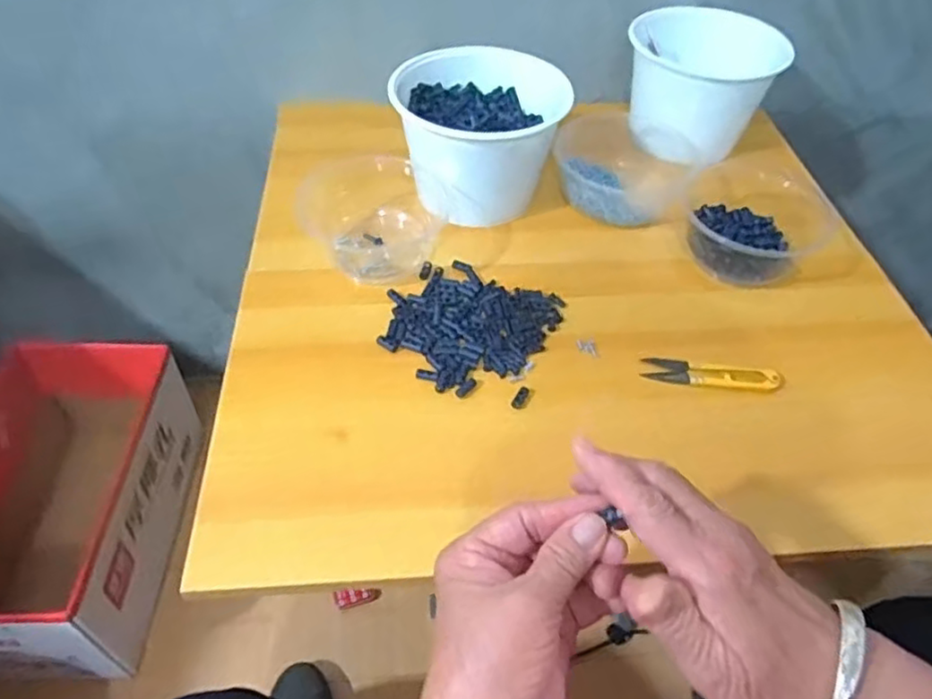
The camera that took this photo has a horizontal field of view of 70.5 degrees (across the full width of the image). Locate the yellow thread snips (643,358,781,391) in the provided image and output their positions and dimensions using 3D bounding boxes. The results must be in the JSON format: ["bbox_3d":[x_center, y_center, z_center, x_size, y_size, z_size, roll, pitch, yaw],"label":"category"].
[{"bbox_3d":[0.197,0.021,0.530,0.107,0.014,0.028,10,48,6],"label":"yellow thread snips"}]

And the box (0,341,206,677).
[{"bbox_3d":[-0.524,0.205,0.874,0.225,0.197,0.382,0,48,-4],"label":"box"}]

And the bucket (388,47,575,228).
[{"bbox_3d":[0.012,-0.209,0.647,0.160,0.107,0.141,-2,48,-6],"label":"bucket"}]

